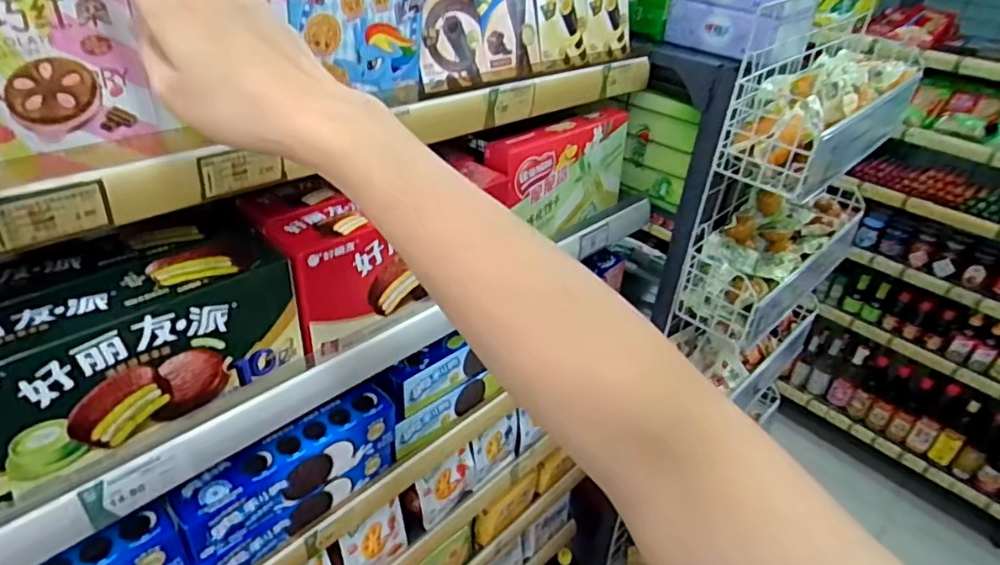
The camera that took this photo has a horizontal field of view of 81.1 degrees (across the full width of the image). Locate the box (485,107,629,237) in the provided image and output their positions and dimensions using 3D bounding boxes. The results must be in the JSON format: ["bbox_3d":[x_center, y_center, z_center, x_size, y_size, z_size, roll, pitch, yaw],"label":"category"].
[{"bbox_3d":[0.073,-0.130,0.709,0.051,0.122,0.234,31,40,34],"label":"box"}]

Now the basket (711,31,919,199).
[{"bbox_3d":[0.385,-0.211,0.698,0.288,0.107,0.117,-34,47,-22],"label":"basket"}]

